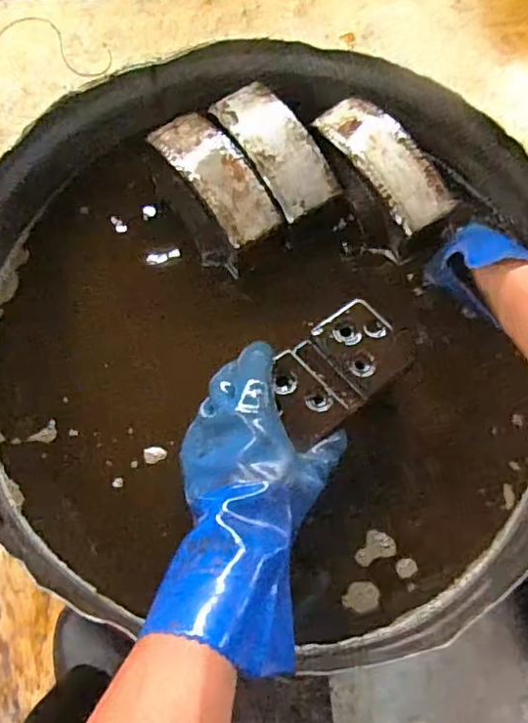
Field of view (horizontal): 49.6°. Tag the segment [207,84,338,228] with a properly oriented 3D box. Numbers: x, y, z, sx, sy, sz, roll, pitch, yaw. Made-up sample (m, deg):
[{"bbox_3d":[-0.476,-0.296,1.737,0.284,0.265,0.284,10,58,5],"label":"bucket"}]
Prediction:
[{"bbox_3d":[0.007,-0.215,0.563,0.062,0.034,0.154,-33,74,-11],"label":"segment"}]

